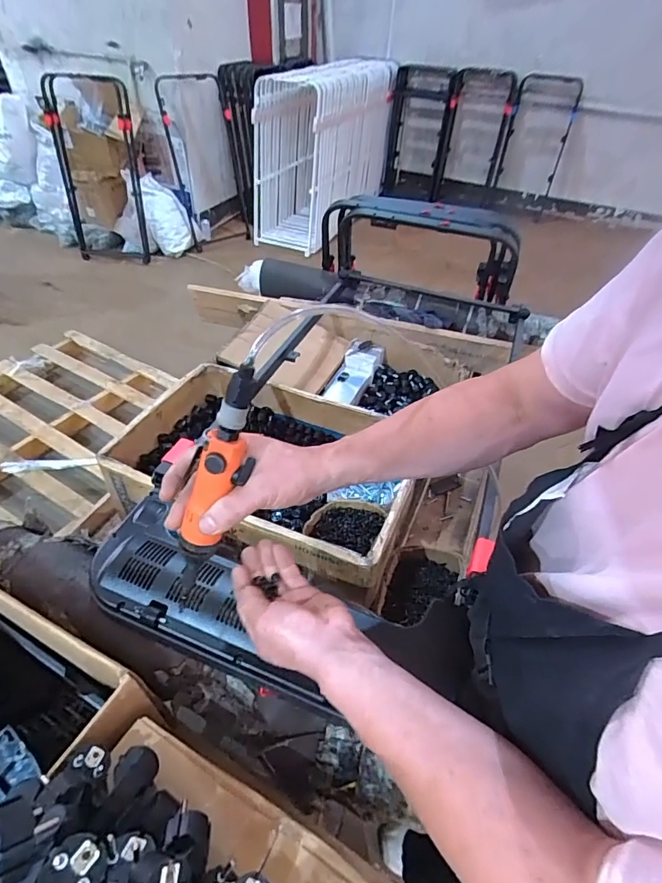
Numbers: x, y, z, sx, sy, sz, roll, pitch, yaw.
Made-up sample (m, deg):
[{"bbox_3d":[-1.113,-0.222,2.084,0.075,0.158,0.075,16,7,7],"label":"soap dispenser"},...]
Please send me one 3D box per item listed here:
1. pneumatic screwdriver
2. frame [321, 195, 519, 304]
[{"bbox_3d":[-0.101,0.024,0.429,0.035,0.195,0.035,32,23,26],"label":"pneumatic screwdriver"},{"bbox_3d":[0.230,-0.532,1.265,0.535,0.228,0.167,12,45,9],"label":"frame"}]

